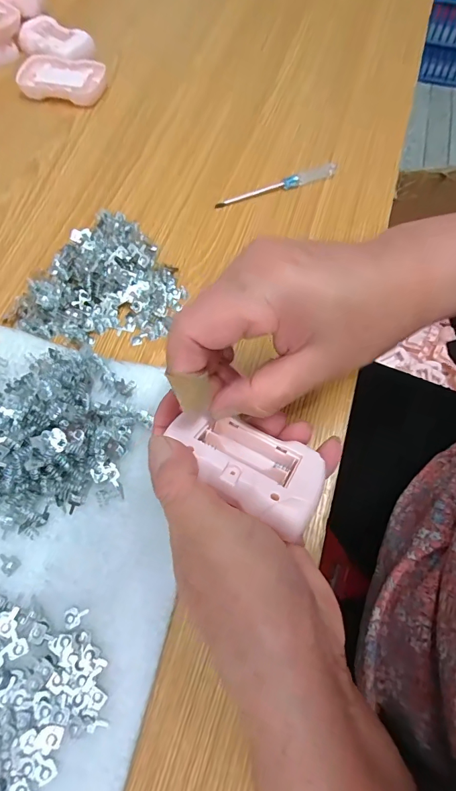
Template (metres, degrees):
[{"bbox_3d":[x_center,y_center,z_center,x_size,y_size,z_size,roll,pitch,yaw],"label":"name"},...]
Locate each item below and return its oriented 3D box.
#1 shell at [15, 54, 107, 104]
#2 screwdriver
[{"bbox_3d":[-0.176,-0.339,0.431,0.085,0.017,0.055,9,67,1],"label":"shell"},{"bbox_3d":[0.047,-0.197,0.378,0.125,0.010,0.012,-21,70,-11],"label":"screwdriver"}]

